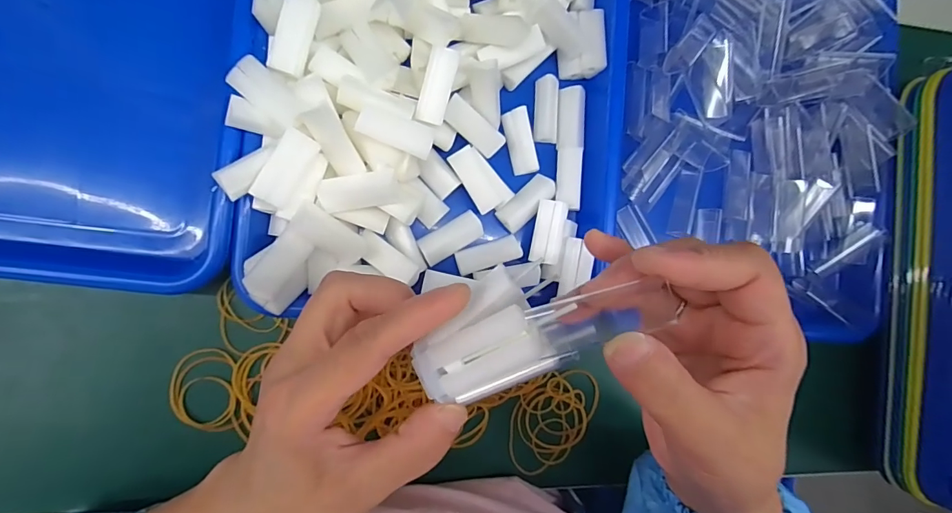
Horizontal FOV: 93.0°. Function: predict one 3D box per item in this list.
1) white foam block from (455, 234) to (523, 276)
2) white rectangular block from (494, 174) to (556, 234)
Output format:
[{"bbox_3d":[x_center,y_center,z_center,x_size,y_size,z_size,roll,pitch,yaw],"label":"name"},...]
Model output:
[{"bbox_3d":[0.009,-0.001,0.321,0.046,0.007,0.017,-19,92,-10],"label":"white foam block"},{"bbox_3d":[0.037,-0.039,0.324,0.045,0.009,0.020,-42,96,-4],"label":"white rectangular block"}]

